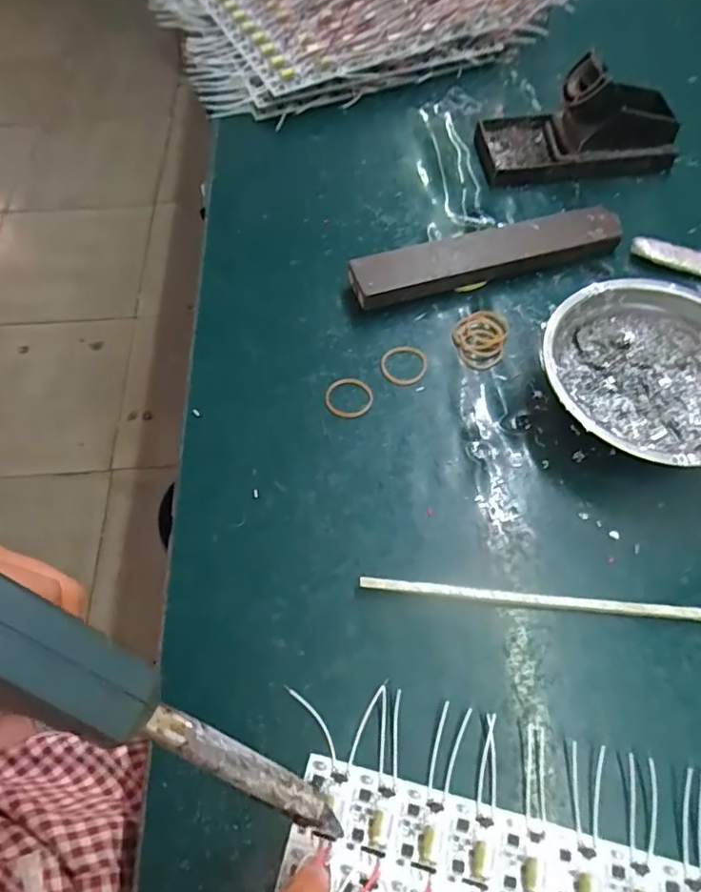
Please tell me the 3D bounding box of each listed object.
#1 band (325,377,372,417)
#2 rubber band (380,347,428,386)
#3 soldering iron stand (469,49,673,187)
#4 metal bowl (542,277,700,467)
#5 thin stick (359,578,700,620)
[{"bbox_3d":[-0.001,-0.031,0.360,0.030,0.004,0.028,0,62,1],"label":"band"},{"bbox_3d":[0.035,-0.053,0.370,0.030,0.004,0.029,0,62,1],"label":"rubber band"},{"bbox_3d":[0.180,-0.257,0.442,0.144,0.060,0.078,-8,62,-3],"label":"soldering iron stand"},{"bbox_3d":[0.176,-0.038,0.337,0.122,0.041,0.122,0,62,1],"label":"metal bowl"},{"bbox_3d":[0.144,0.083,0.291,0.275,0.008,0.007,5,62,4],"label":"thin stick"}]

